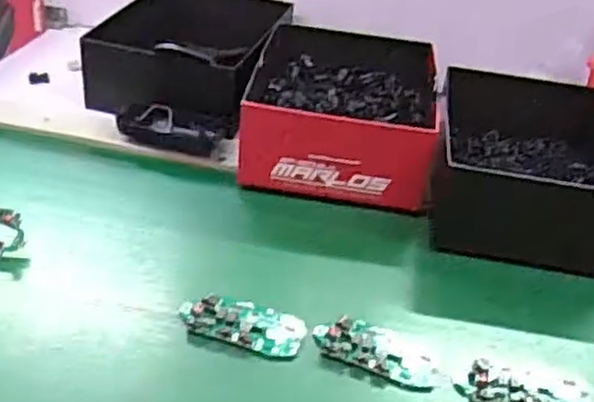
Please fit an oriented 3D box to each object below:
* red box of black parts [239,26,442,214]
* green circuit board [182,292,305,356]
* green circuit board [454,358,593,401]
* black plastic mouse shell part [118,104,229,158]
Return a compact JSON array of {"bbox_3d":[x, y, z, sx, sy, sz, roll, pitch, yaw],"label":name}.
[{"bbox_3d":[0.048,-0.107,0.819,0.187,0.096,0.276,8,35,3],"label":"red box of black parts"},{"bbox_3d":[-0.043,0.098,0.579,0.097,0.011,0.045,14,35,10],"label":"green circuit board"},{"bbox_3d":[0.170,0.142,0.547,0.095,0.012,0.040,9,35,4],"label":"green circuit board"},{"bbox_3d":[-0.136,-0.075,0.784,0.118,0.043,0.025,15,35,12],"label":"black plastic mouse shell part"}]

